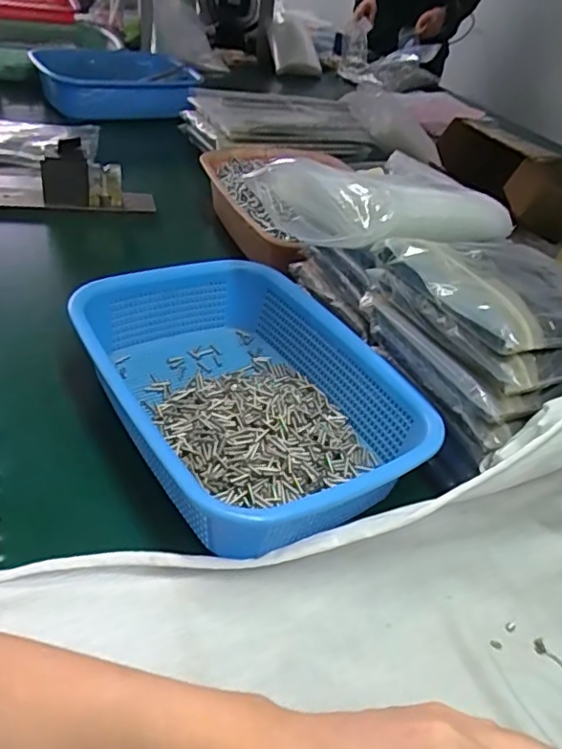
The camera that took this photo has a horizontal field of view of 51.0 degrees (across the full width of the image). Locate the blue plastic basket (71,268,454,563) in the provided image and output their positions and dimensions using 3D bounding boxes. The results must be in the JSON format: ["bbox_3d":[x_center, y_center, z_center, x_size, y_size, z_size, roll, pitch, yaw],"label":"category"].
[{"bbox_3d":[-0.028,0.011,0.473,0.207,0.071,0.279,-19,46,-28],"label":"blue plastic basket"}]

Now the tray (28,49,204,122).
[{"bbox_3d":[-0.314,-0.551,1.106,0.266,0.070,0.201,-13,43,-25],"label":"tray"}]

